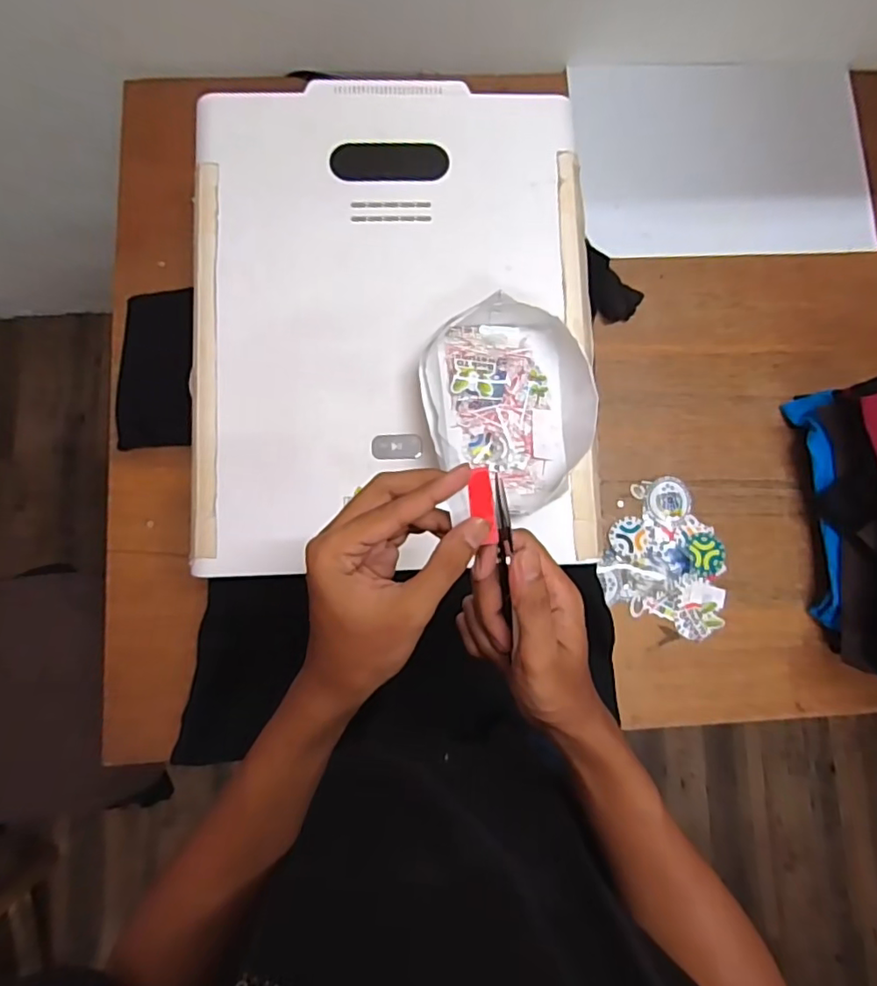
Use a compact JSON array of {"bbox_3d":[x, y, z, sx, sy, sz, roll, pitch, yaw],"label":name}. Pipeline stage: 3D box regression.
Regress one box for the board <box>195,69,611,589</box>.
[{"bbox_3d":[-0.046,-0.181,0.581,0.396,0.027,0.496,-2,82,-3],"label":"board"}]

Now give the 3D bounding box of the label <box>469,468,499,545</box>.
[{"bbox_3d":[0.026,0.008,0.330,0.014,0.005,0.044,-15,104,-5],"label":"label"}]

